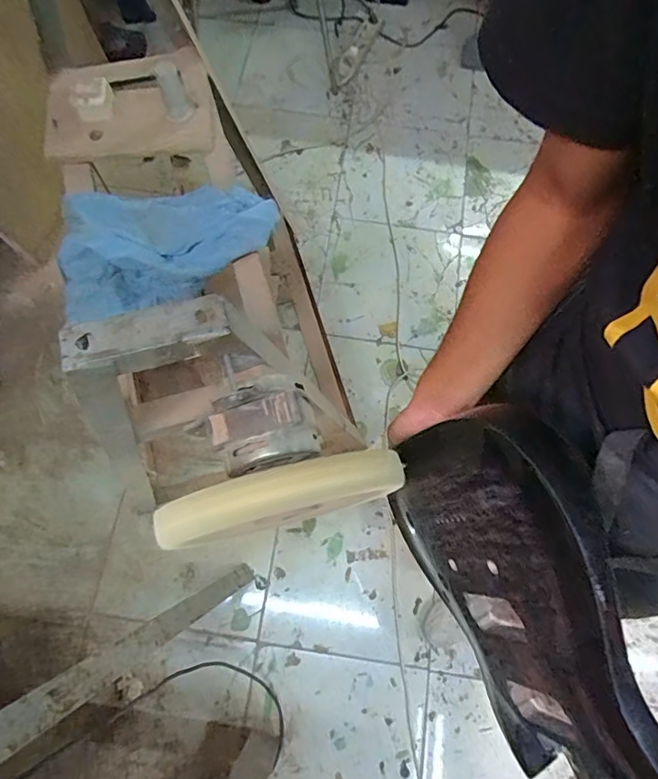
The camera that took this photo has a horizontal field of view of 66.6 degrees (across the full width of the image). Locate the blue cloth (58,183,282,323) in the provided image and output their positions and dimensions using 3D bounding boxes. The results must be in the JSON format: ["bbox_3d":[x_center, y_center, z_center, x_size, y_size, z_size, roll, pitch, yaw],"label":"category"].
[{"bbox_3d":[-0.250,-0.242,0.787,0.339,0.070,0.215,-18,72,-7],"label":"blue cloth"}]

